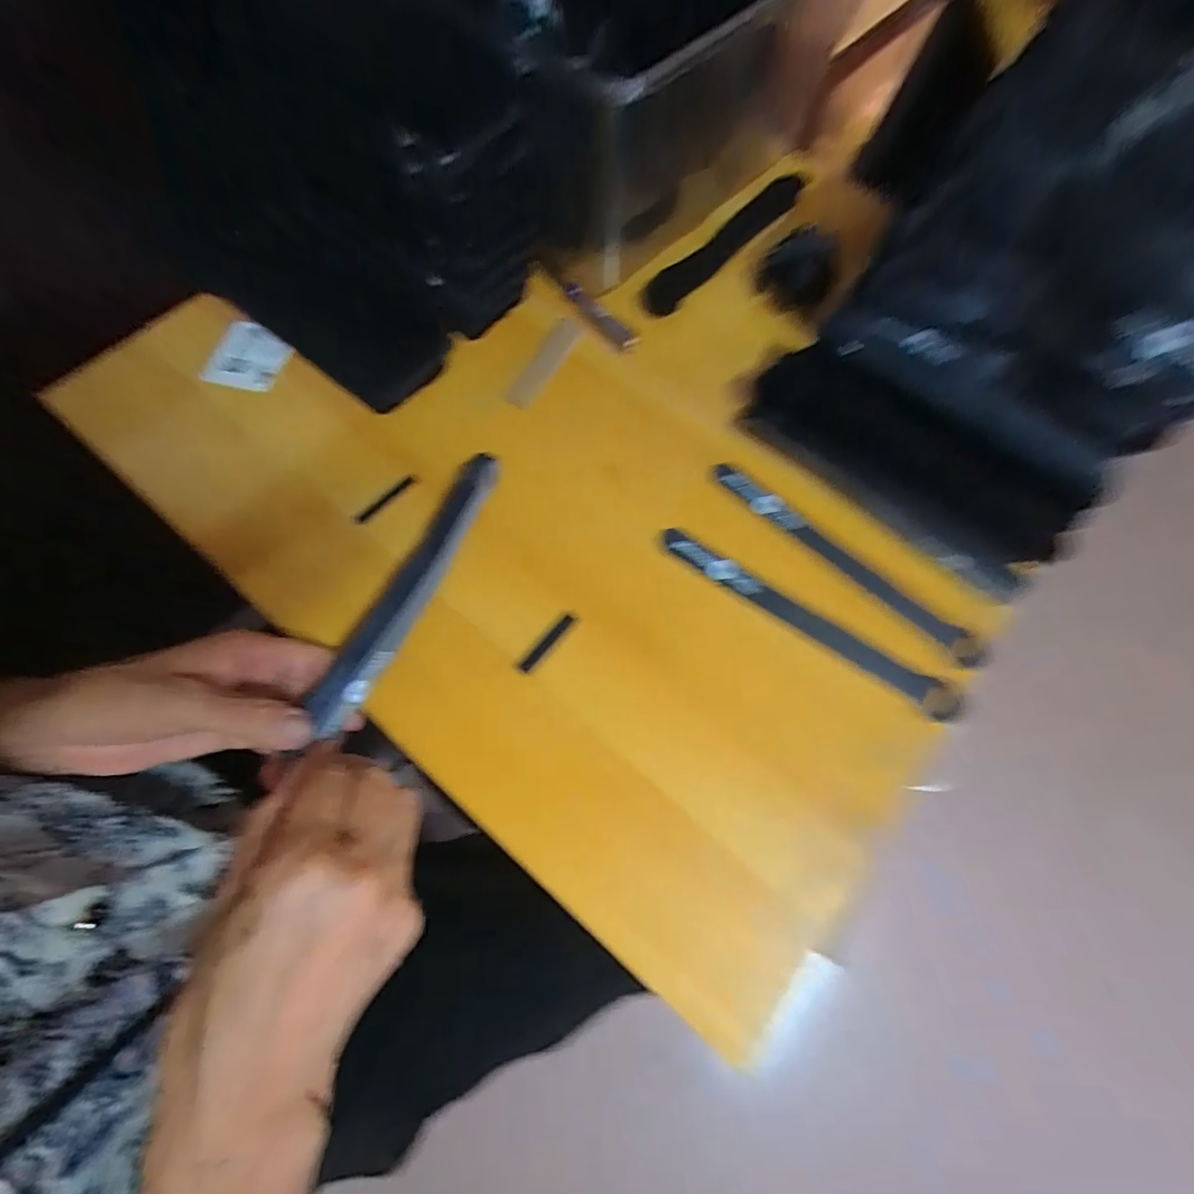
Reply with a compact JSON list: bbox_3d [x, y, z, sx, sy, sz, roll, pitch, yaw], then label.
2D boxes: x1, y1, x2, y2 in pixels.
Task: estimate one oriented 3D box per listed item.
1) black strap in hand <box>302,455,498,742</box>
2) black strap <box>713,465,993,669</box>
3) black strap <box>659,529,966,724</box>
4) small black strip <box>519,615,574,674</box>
[{"bbox_3d":[-0.104,-0.010,0.287,0.023,0.015,0.179,24,70,6],"label":"black strap in hand"},{"bbox_3d":[0.164,-0.025,0.334,0.205,0.010,0.020,39,73,11],"label":"black strap"},{"bbox_3d":[0.128,0.015,0.317,0.200,0.012,0.022,32,72,9],"label":"black strap"},{"bbox_3d":[-0.030,0.028,0.305,0.008,0.004,0.044,37,73,10],"label":"small black strip"}]

